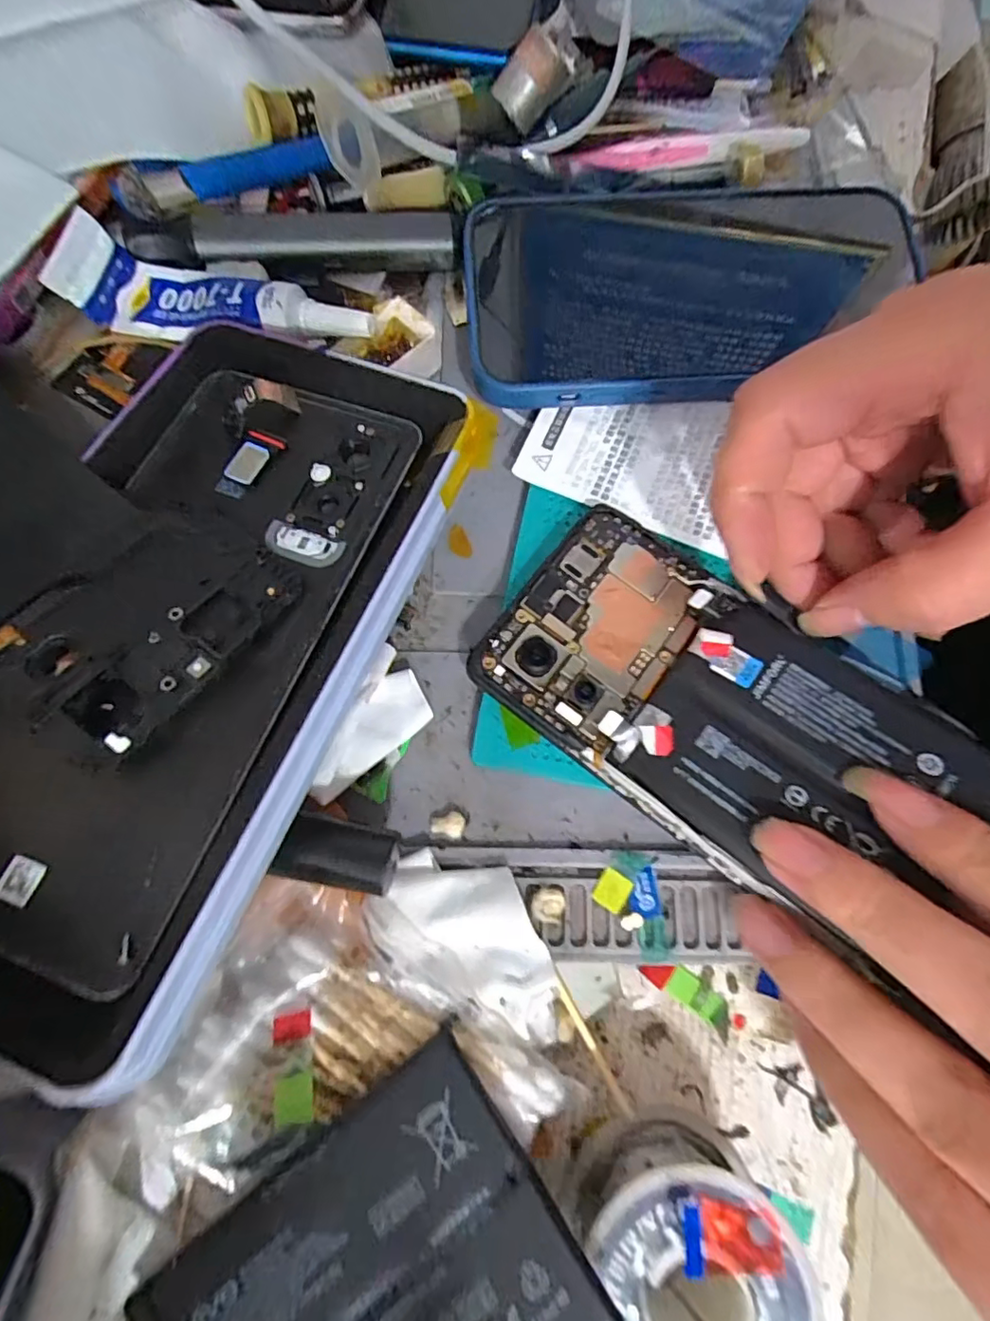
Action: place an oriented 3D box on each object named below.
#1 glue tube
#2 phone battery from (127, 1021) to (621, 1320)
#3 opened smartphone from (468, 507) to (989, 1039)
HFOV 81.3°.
[{"bbox_3d":[-0.090,-0.116,0.187,0.098,0.016,0.028,17,75,4],"label":"glue tube"},{"bbox_3d":[-0.029,0.138,0.123,0.088,0.005,0.063,-37,68,-9],"label":"phone battery"},{"bbox_3d":[0.064,0.012,0.168,0.138,0.008,0.073,36,80,16],"label":"opened smartphone"}]

